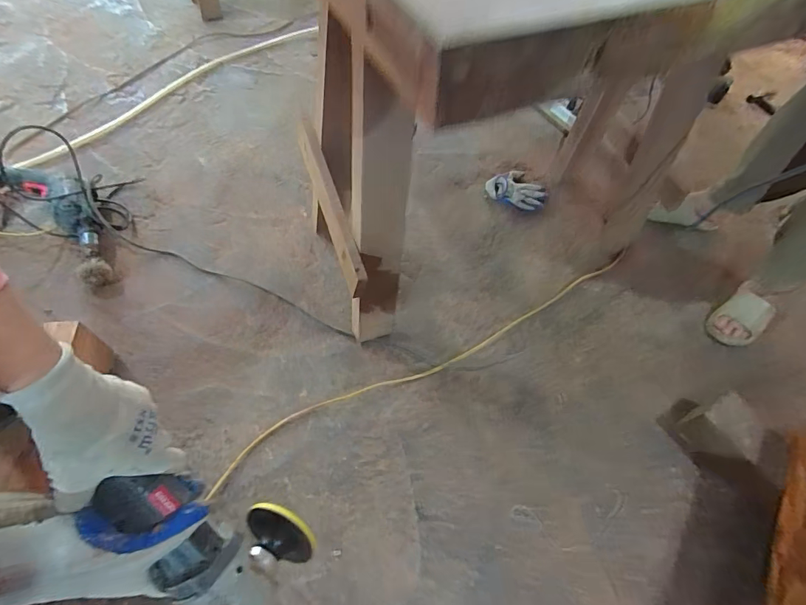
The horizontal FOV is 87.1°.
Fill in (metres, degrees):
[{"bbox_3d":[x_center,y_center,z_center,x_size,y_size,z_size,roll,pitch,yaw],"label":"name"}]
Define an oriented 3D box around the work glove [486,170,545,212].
[{"bbox_3d":[0.310,-0.320,1.173,0.154,0.022,0.127,14,59,5],"label":"work glove"}]

